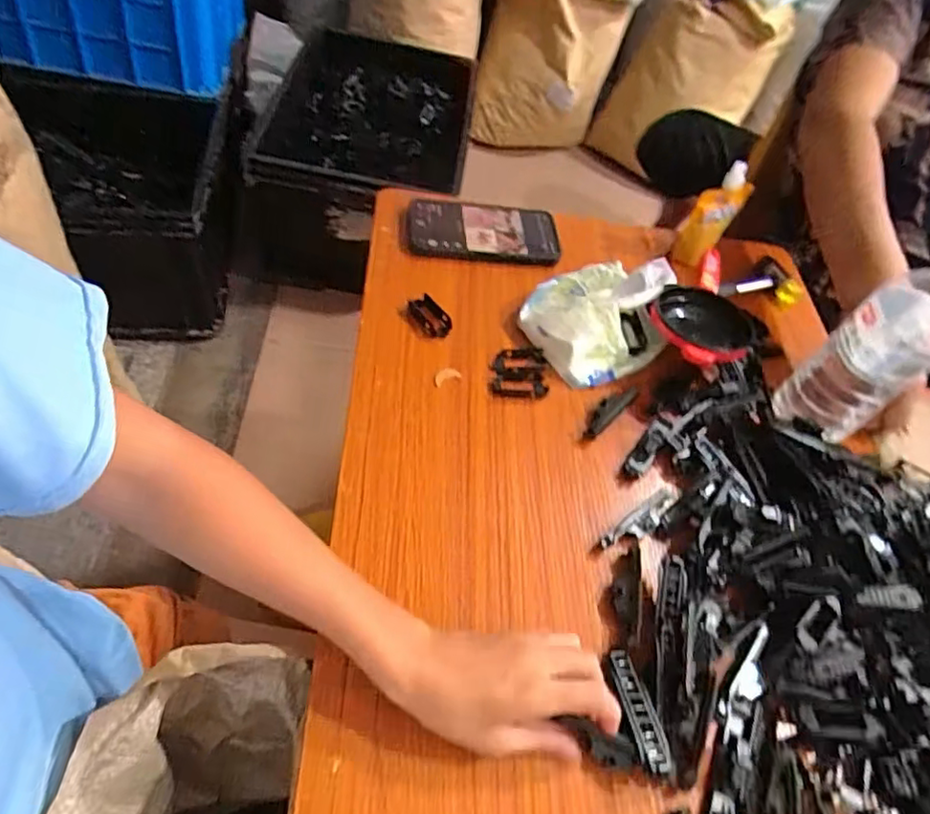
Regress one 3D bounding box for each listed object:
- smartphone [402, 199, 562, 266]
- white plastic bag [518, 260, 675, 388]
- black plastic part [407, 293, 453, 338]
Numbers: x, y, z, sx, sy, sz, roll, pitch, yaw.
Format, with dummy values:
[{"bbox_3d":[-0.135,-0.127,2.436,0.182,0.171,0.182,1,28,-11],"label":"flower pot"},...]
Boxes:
[{"bbox_3d":[0.020,-0.192,0.667,0.166,0.011,0.092,8,52,-6],"label":"smartphone"},{"bbox_3d":[0.126,-0.093,0.574,0.116,0.077,0.114,-26,62,-27],"label":"white plastic bag"},{"bbox_3d":[-0.032,-0.085,0.582,0.033,0.008,0.047,-25,62,-27],"label":"black plastic part"}]

